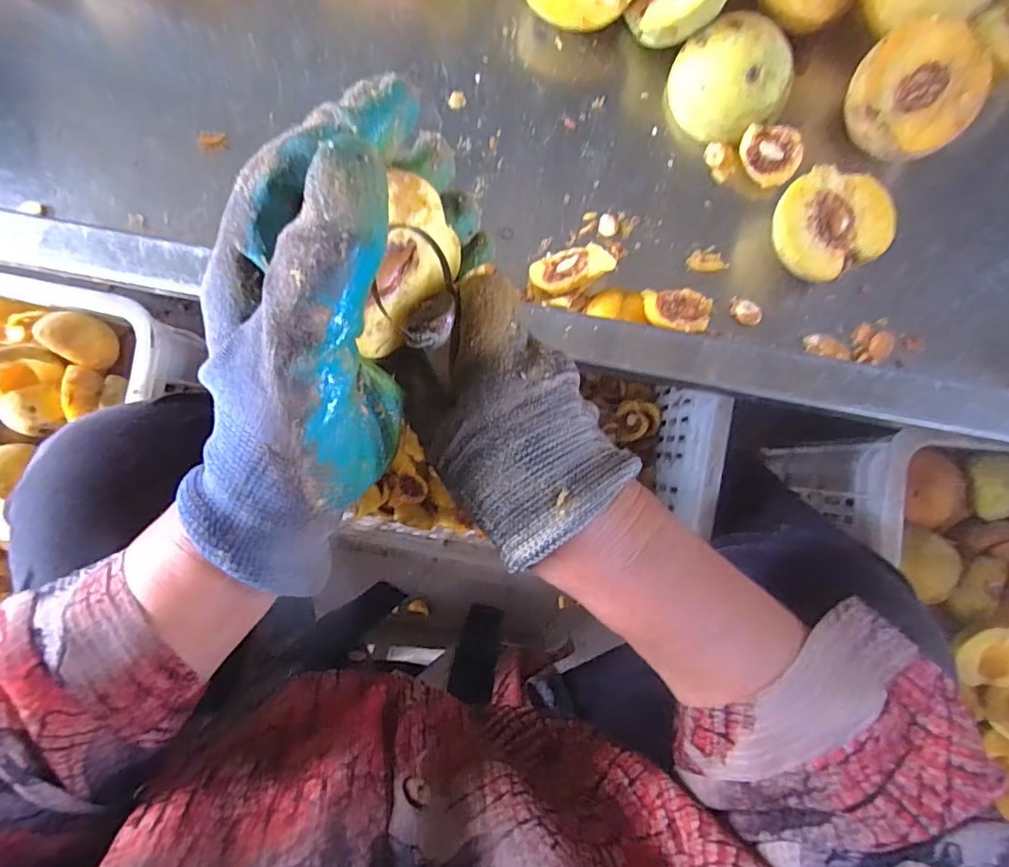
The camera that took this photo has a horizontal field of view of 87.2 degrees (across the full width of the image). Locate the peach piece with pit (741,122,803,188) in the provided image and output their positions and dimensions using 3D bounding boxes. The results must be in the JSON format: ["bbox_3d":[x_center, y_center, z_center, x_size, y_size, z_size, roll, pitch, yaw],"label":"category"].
[{"bbox_3d":[0.160,-0.169,0.321,0.028,0.022,0.037,-39,88,0],"label":"peach piece with pit"}]

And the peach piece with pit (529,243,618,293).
[{"bbox_3d":[0.040,-0.099,0.322,0.046,0.020,0.026,-24,88,0],"label":"peach piece with pit"}]

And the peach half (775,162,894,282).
[{"bbox_3d":[0.186,-0.120,0.308,0.063,0.026,0.058,-22,88,0],"label":"peach half"}]

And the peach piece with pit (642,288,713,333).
[{"bbox_3d":[0.104,-0.073,0.319,0.039,0.021,0.028,-6,88,1],"label":"peach piece with pit"}]

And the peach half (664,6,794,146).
[{"bbox_3d":[0.133,-0.211,0.315,0.057,0.038,0.063,-32,88,0],"label":"peach half"}]

